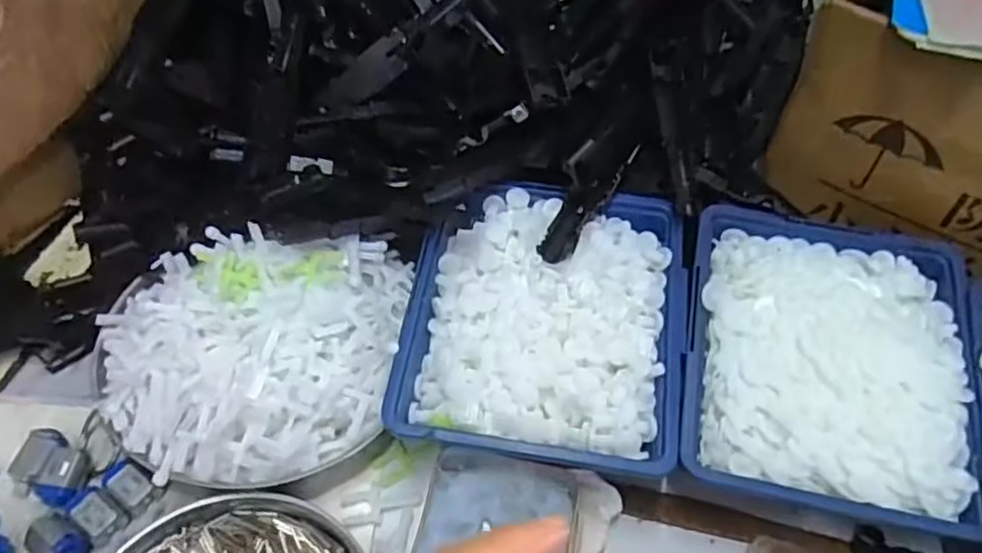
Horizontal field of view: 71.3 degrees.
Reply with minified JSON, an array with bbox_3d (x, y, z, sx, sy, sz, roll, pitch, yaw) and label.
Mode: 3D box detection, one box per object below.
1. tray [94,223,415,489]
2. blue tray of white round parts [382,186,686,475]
[{"bbox_3d":[-0.125,0.040,0.367,0.157,0.064,0.125,-5,49,-6],"label":"tray"},{"bbox_3d":[0.029,0.019,0.370,0.144,0.040,0.152,7,49,4],"label":"blue tray of white round parts"}]

